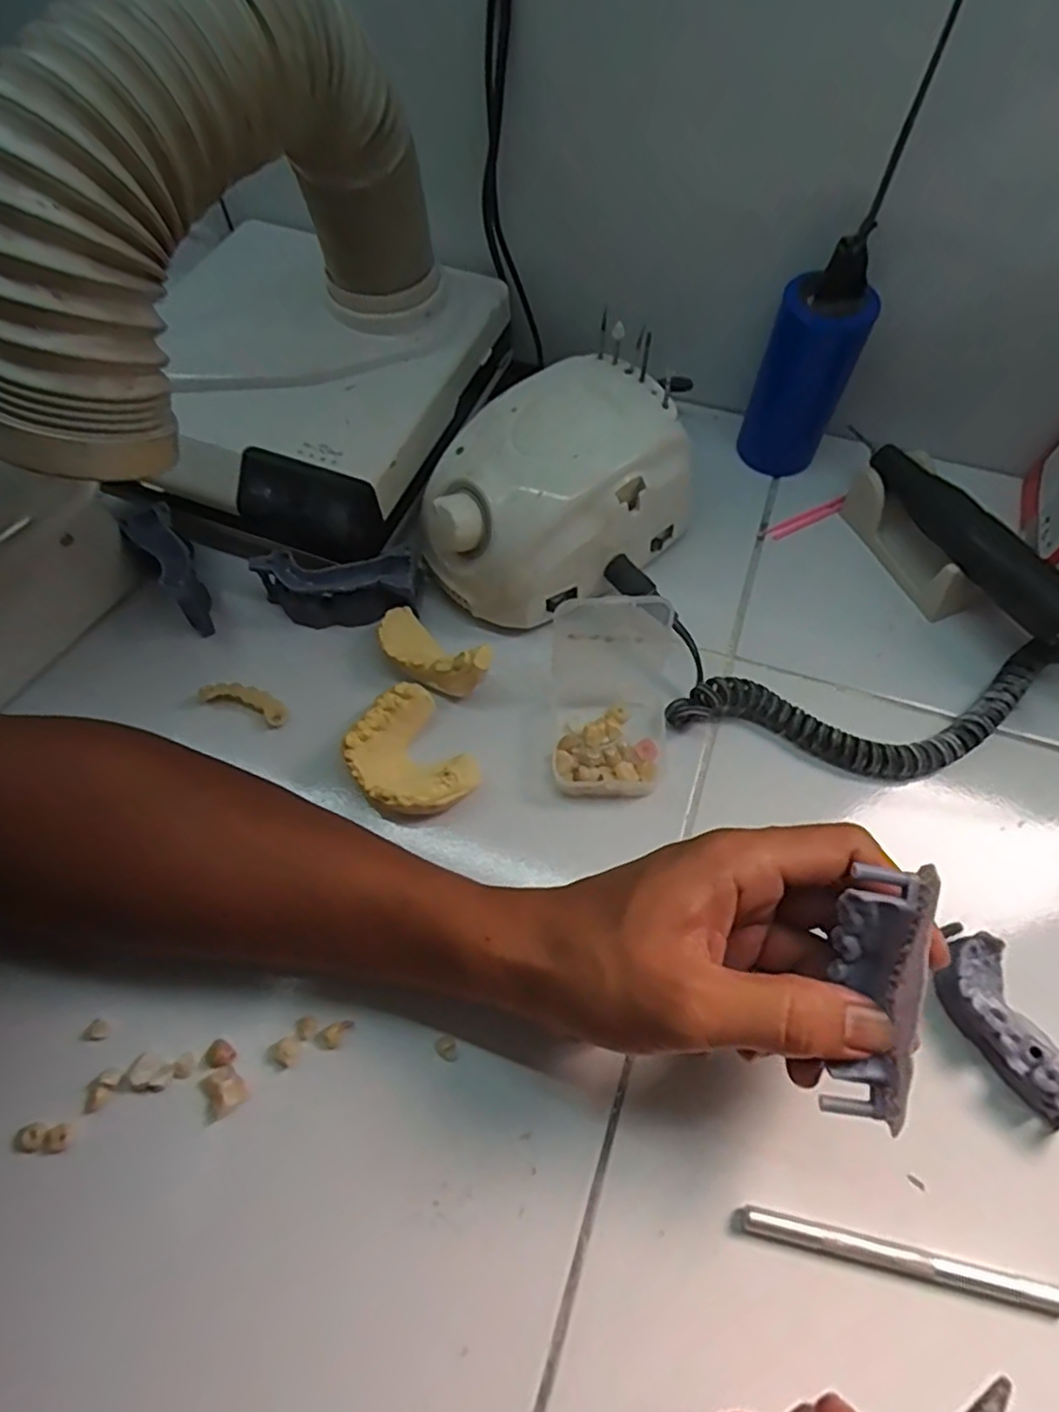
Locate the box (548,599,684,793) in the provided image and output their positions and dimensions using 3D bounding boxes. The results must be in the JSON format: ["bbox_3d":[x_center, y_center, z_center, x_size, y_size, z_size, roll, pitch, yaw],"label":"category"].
[{"bbox_3d":[0.039,0.000,0.330,0.059,0.059,0.074,4,63,2],"label":"box"}]

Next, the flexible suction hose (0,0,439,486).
[{"bbox_3d":[-0.104,-0.187,0.254,0.060,0.125,0.230,15,49,8],"label":"flexible suction hose"}]

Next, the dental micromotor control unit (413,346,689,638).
[{"bbox_3d":[0.013,-0.110,0.372,0.139,0.083,0.099,-42,70,-19],"label":"dental micromotor control unit"}]

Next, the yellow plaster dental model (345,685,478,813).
[{"bbox_3d":[-0.059,0.026,0.334,0.050,0.030,0.060,-30,67,-15],"label":"yellow plaster dental model"}]

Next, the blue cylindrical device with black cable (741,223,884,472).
[{"bbox_3d":[0.158,-0.195,0.399,0.042,0.125,0.047,-41,70,-19],"label":"blue cylindrical device with black cable"}]

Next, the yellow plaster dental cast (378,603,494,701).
[{"bbox_3d":[-0.052,-0.026,0.357,0.064,0.038,0.029,38,69,18],"label":"yellow plaster dental cast"}]

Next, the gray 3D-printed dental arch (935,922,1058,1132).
[{"bbox_3d":[0.195,0.131,0.282,0.029,0.024,0.080,-27,66,-13],"label":"gray 3D-printed dental arch"}]

